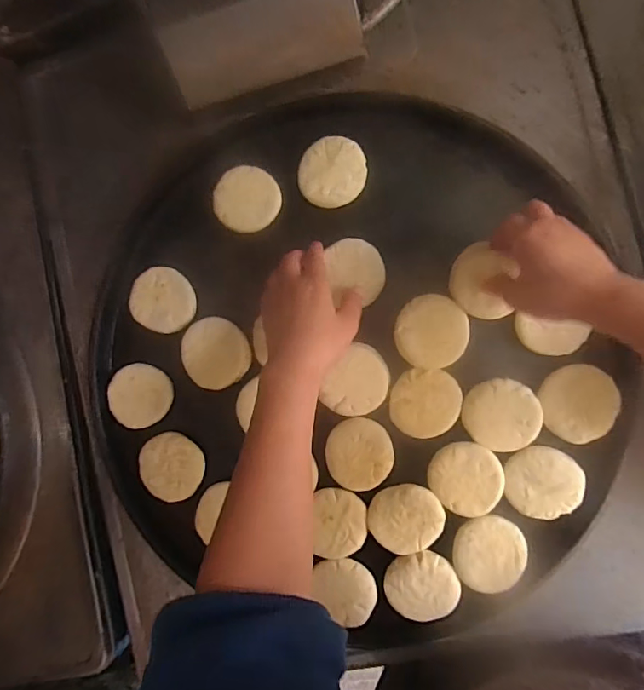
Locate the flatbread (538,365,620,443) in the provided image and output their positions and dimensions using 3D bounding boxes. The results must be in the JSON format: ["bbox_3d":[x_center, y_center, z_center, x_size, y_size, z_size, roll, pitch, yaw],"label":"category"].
[{"bbox_3d":[0.244,0.055,0.466,0.066,0.016,0.070,-5,88,12],"label":"flatbread"}]

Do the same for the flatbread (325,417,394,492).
[{"bbox_3d":[0.038,0.110,0.495,0.065,0.013,0.071,-1,89,12],"label":"flatbread"}]

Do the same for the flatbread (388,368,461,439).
[{"bbox_3d":[0.102,0.058,0.483,0.067,0.007,0.066,2,89,12],"label":"flatbread"}]

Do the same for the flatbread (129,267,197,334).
[{"bbox_3d":[-0.172,-0.049,0.535,0.071,0.009,0.066,0,89,12],"label":"flatbread"}]

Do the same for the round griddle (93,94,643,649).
[{"bbox_3d":[0.025,0.011,0.511,0.539,0.064,0.499,0,89,9],"label":"round griddle"}]

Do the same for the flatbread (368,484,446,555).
[{"bbox_3d":[0.083,0.172,0.485,0.072,0.005,0.067,-4,88,12],"label":"flatbread"}]

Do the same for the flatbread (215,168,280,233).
[{"bbox_3d":[-0.079,-0.155,0.520,0.068,0.009,0.068,-5,86,2],"label":"flatbread"}]

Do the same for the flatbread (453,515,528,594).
[{"bbox_3d":[0.160,0.200,0.470,0.064,0.006,0.069,0,89,12],"label":"flatbread"}]

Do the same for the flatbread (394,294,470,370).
[{"bbox_3d":[0.106,-0.013,0.478,0.068,0.019,0.070,-3,88,12],"label":"flatbread"}]

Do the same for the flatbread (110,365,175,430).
[{"bbox_3d":[-0.199,0.055,0.534,0.069,0.006,0.066,14,92,12],"label":"flatbread"}]

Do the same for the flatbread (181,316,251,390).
[{"bbox_3d":[-0.110,0.008,0.514,0.065,0.019,0.073,-38,81,9],"label":"flatbread"}]

